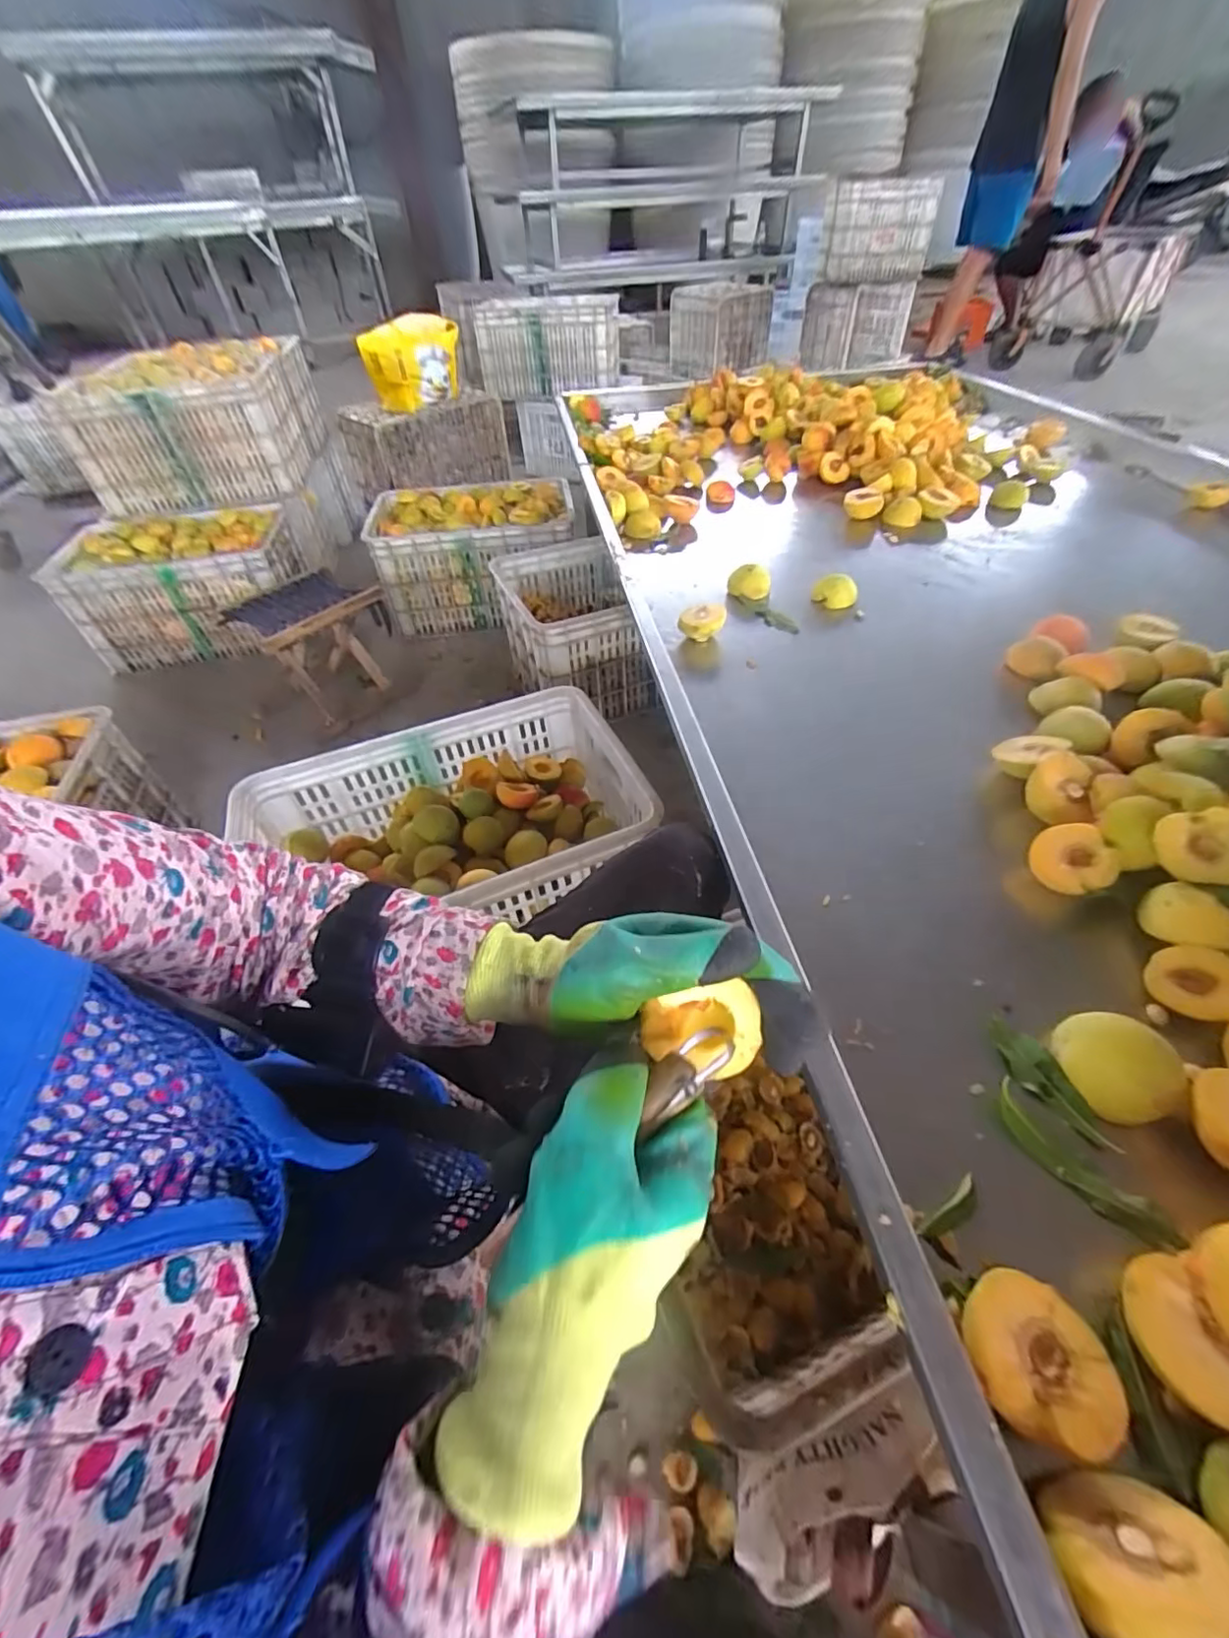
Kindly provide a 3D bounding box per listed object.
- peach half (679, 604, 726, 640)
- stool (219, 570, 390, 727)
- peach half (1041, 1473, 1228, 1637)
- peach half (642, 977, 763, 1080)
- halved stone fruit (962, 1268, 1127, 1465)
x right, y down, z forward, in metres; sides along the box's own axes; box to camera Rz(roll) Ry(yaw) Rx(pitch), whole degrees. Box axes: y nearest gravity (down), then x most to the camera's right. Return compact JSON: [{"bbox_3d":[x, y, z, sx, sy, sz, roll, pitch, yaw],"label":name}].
[{"bbox_3d":[0.119,-0.262,0.775,0.063,0.040,0.052,8,48,11],"label":"peach half"},{"bbox_3d":[-0.652,-0.359,1.295,0.235,0.270,0.253,23,52,23],"label":"stool"},{"bbox_3d":[0.208,0.301,0.225,0.060,0.063,0.029,-15,76,34],"label":"peach half"},{"bbox_3d":[0.044,0.105,0.301,0.055,0.050,0.028,-3,13,9],"label":"peach half"},{"bbox_3d":[0.201,0.258,0.278,0.062,0.030,0.061,19,51,20],"label":"halved stone fruit"}]

